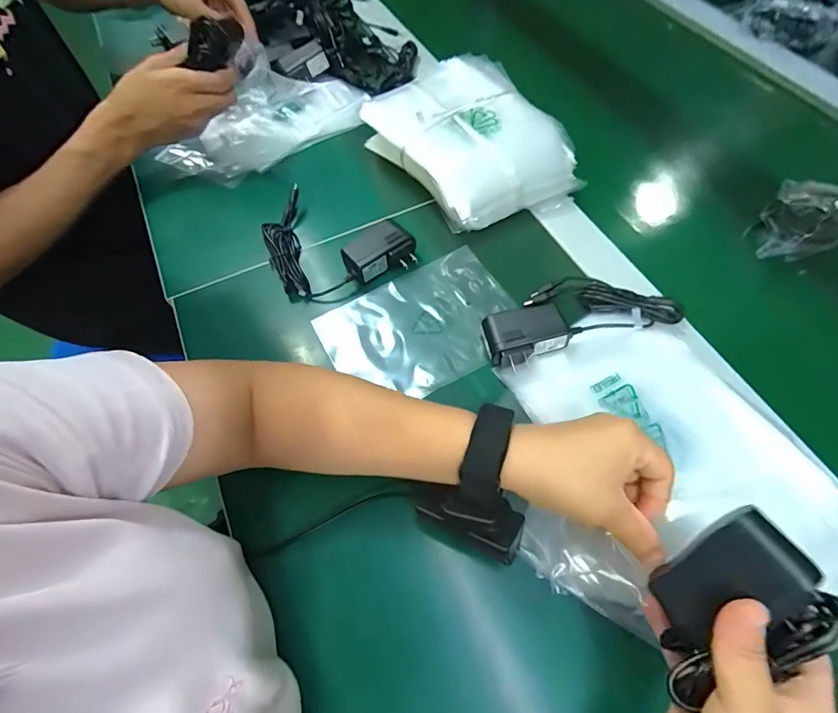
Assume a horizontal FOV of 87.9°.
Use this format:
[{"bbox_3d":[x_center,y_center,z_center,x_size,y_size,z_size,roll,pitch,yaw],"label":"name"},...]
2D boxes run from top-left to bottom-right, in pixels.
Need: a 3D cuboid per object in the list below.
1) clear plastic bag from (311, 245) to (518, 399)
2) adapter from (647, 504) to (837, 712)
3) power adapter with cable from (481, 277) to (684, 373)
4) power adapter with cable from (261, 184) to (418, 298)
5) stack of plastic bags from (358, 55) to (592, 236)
[{"bbox_3d":[0.003,-0.029,0.429,0.183,0.008,0.130,-27,65,-11],"label":"clear plastic bag"},{"bbox_3d":[0.163,0.134,0.230,0.092,0.038,0.072,-40,85,8],"label":"adapter"},{"bbox_3d":[0.149,-0.046,0.415,0.187,0.032,0.077,-16,63,-6],"label":"power adapter with cable"},{"bbox_3d":[-0.096,-0.133,0.480,0.140,0.044,0.147,-23,64,-9],"label":"power adapter with cable"},{"bbox_3d":[0.059,-0.252,0.506,0.172,0.074,0.230,-36,67,-15],"label":"stack of plastic bags"}]

